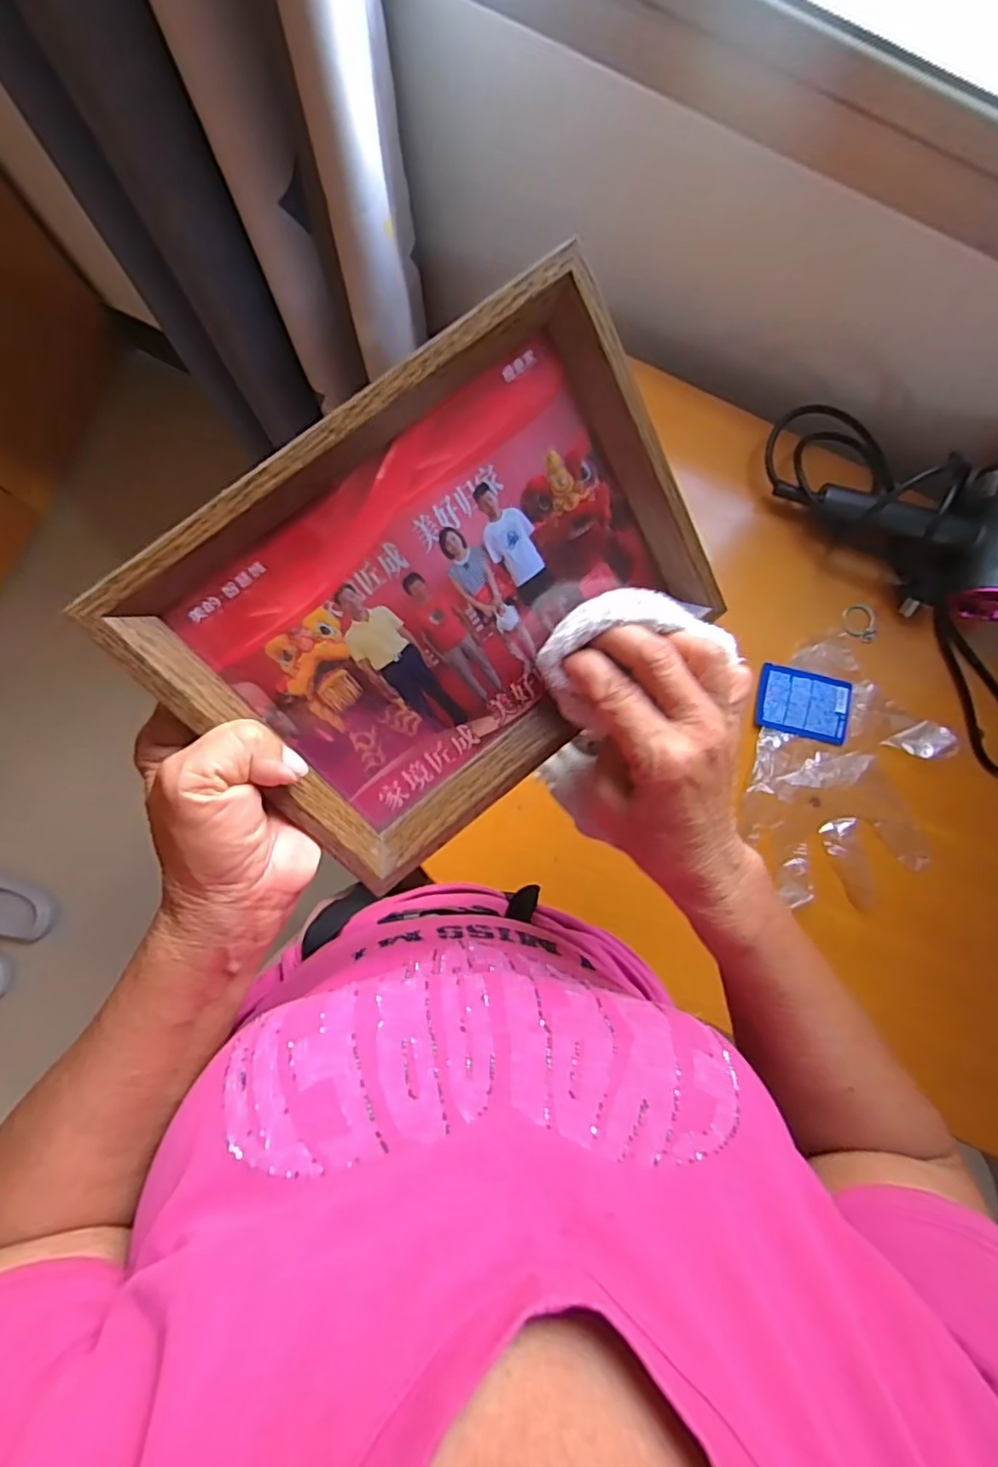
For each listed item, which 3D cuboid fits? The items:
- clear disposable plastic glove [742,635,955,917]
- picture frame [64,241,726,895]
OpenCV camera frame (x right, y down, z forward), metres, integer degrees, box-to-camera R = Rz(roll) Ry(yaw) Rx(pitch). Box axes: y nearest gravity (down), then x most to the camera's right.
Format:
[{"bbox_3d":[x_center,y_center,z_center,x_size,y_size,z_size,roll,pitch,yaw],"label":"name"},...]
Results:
[{"bbox_3d":[0.320,0.035,0.584,0.170,0.025,0.232,11,86,-5],"label":"clear disposable plastic glove"},{"bbox_3d":[-0.019,-0.056,0.274,0.221,0.019,0.171,-39,122,-5],"label":"picture frame"}]

